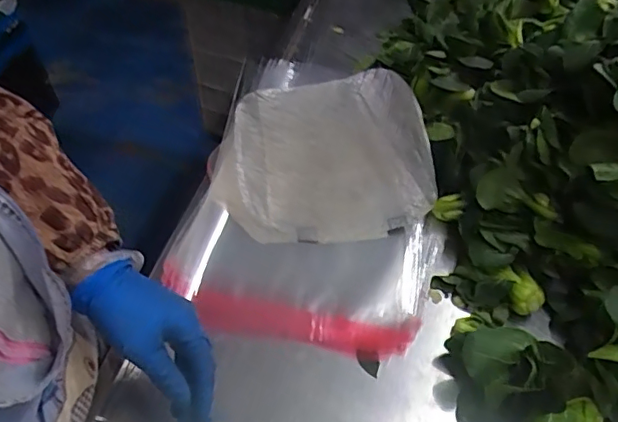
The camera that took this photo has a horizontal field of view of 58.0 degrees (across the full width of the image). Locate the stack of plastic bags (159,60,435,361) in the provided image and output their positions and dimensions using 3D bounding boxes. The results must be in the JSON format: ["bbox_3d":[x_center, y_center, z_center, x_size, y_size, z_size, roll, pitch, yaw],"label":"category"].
[{"bbox_3d":[0.019,-0.047,0.658,0.270,0.046,0.418,11,51,6],"label":"stack of plastic bags"}]

